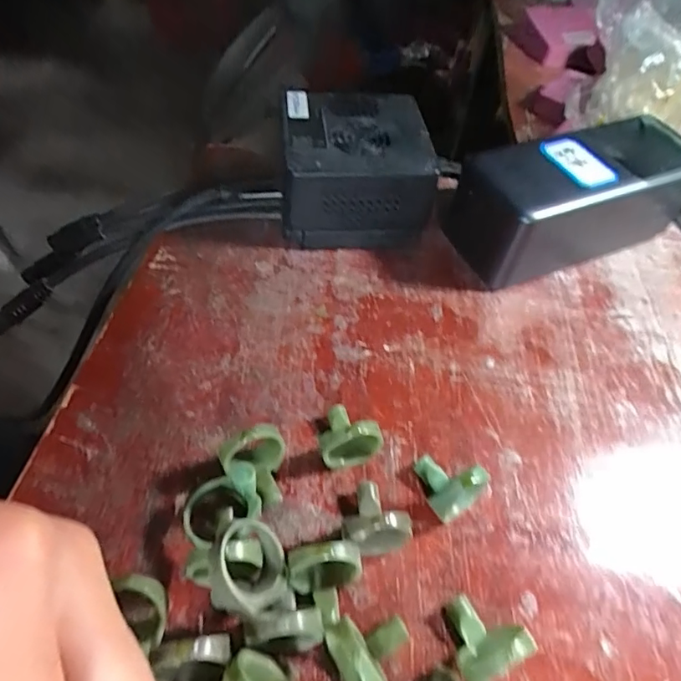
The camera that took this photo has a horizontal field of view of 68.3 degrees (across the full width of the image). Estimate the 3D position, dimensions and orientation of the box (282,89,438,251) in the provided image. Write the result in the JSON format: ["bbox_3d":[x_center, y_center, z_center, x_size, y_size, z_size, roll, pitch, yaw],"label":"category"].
[{"bbox_3d":[0.005,-0.092,0.275,0.084,0.051,0.080,4,53,-2],"label":"box"}]

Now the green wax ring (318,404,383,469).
[{"bbox_3d":[0.001,0.034,0.197,0.023,0.026,0.023,2,53,-3],"label":"green wax ring"}]

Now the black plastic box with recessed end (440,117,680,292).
[{"bbox_3d":[0.122,-0.074,0.269,0.131,0.054,0.053,-17,56,-16],"label":"black plastic box with recessed end"}]

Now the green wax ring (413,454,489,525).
[{"bbox_3d":[0.041,0.053,0.191,0.024,0.016,0.023,2,53,-3],"label":"green wax ring"}]

